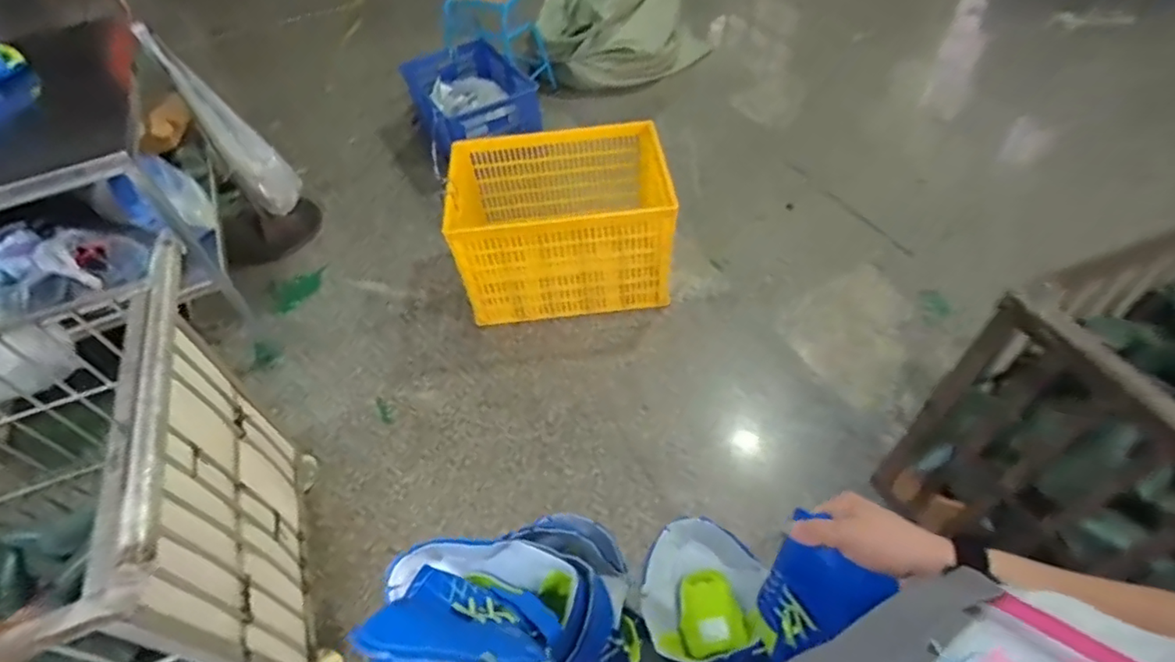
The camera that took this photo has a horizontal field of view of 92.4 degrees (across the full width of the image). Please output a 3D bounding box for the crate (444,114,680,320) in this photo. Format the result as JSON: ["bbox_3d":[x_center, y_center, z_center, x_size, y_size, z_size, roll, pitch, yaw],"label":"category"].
[{"bbox_3d":[-0.090,-0.386,1.872,0.676,0.410,0.544,-7,50,-1],"label":"crate"}]

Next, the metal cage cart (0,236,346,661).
[{"bbox_3d":[-1.010,0.403,0.967,0.980,0.669,0.700,-15,50,-7],"label":"metal cage cart"}]

